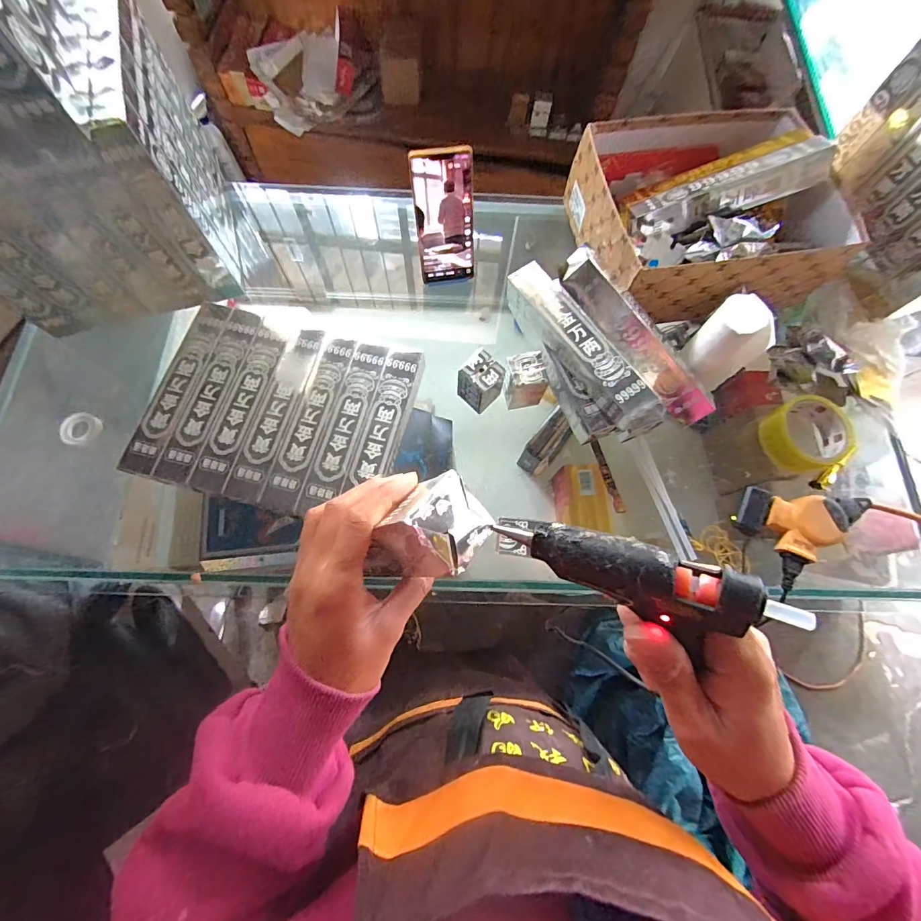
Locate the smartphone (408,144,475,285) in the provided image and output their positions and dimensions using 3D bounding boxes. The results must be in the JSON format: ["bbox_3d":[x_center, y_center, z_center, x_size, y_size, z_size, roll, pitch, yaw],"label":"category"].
[{"bbox_3d":[-0.020,-0.307,0.534,0.074,0.157,0.009,-8,49,-4],"label":"smartphone"}]

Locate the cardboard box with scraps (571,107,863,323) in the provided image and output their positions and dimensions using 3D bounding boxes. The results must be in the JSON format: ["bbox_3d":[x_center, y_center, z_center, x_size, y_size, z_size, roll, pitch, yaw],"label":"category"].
[{"bbox_3d":[0.327,-0.339,0.559,0.306,0.102,0.254,-9,74,-5],"label":"cardboard box with scraps"}]

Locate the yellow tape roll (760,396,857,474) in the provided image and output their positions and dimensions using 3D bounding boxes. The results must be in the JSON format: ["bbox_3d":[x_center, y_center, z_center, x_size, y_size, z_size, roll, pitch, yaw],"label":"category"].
[{"bbox_3d":[0.441,-0.033,0.527,0.092,0.039,0.093,1,73,-2],"label":"yellow tape roll"}]

